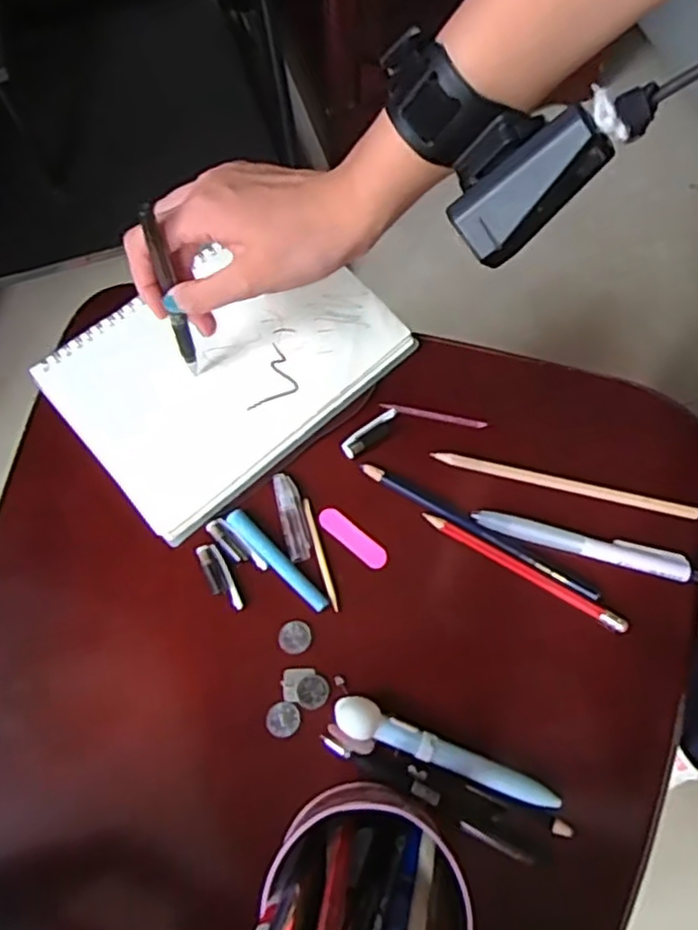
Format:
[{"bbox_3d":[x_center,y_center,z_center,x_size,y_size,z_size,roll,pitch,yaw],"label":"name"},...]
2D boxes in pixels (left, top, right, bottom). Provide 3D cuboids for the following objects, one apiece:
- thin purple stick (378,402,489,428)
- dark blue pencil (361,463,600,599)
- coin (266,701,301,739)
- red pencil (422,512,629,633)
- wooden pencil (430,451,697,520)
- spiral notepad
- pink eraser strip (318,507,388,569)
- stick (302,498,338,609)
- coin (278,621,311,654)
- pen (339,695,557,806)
[{"bbox_3d":[0.054,-0.032,0.459,0.069,0.004,0.005,12,70,4],"label":"thin purple stick"},{"bbox_3d":[0.078,0.039,0.432,0.156,0.004,0.010,30,72,10],"label":"dark blue pencil"},{"bbox_3d":[-0.037,0.143,0.399,0.019,0.004,0.019,0,70,0],"label":"coin"},{"bbox_3d":[0.104,0.062,0.423,0.130,0.007,0.010,30,72,10],"label":"red pencil"},{"bbox_3d":[0.133,0.012,0.440,0.161,0.004,0.011,12,70,4],"label":"wooden pencil"},{"bbox_3d":[-0.078,-0.067,0.464,0.204,0.015,0.145,-39,75,-13],"label":"spiral notepad"},{"bbox_3d":[0.003,0.044,0.433,0.049,0.004,0.015,38,74,12],"label":"pink eraser strip"},{"bbox_3d":[-0.017,0.054,0.430,0.005,0.004,0.070,-16,71,-6],"label":"stick"},{"bbox_3d":[-0.031,0.100,0.414,0.019,0.004,0.019,0,70,0],"label":"coin"},{"bbox_3d":[0.052,0.156,0.382,0.125,0.014,0.019,20,71,7],"label":"pen"}]

